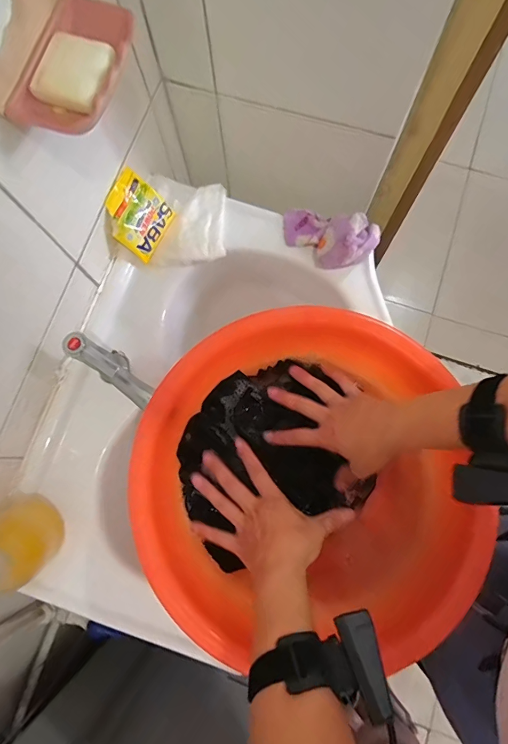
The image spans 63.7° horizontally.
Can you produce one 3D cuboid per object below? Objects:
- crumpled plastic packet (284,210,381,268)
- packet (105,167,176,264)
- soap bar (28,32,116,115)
[{"bbox_3d":[0.107,-0.190,0.576,0.135,0.043,0.085,11,79,4],"label":"crumpled plastic packet"},{"bbox_3d":[-0.158,-0.213,0.558,0.015,0.089,0.084,17,75,47],"label":"packet"},{"bbox_3d":[-0.149,-0.252,0.345,0.058,0.018,0.061,25,80,7],"label":"soap bar"}]

